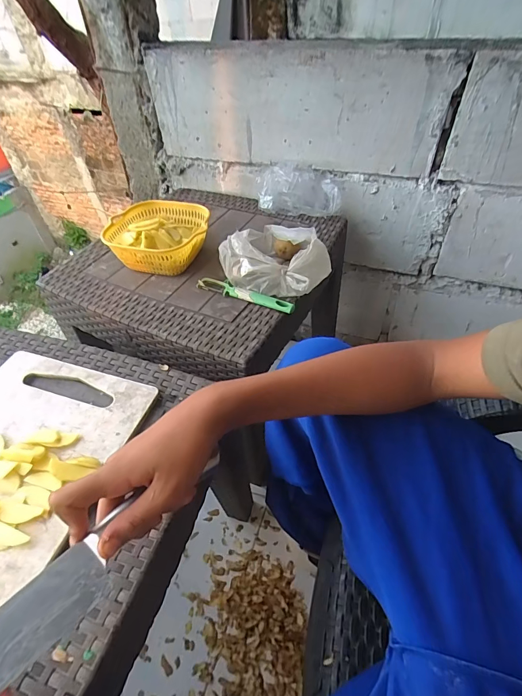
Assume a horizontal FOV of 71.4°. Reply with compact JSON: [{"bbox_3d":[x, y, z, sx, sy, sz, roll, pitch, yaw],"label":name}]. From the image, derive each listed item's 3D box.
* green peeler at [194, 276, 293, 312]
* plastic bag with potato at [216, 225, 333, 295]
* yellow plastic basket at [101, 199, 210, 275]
[{"bbox_3d":[-0.026,-0.090,0.602,0.176,0.015,0.028,18,51,19],"label":"green peeler"},{"bbox_3d":[0.024,-0.153,0.613,0.165,0.081,0.131,26,54,25],"label":"plastic bag with potato"},{"bbox_3d":[-0.180,-0.199,0.674,0.169,0.074,0.163,-2,47,2],"label":"yellow plastic basket"}]

